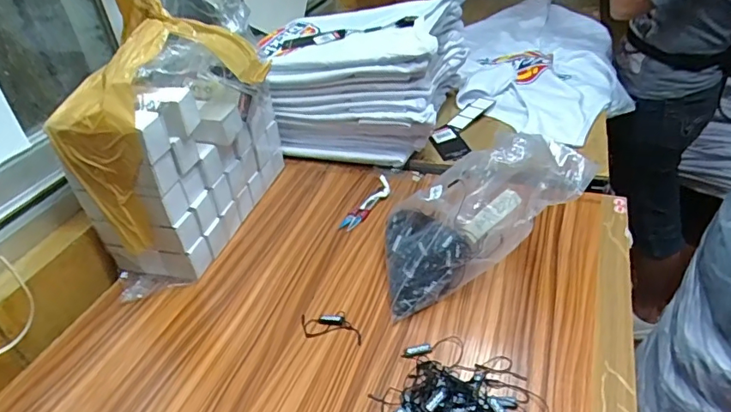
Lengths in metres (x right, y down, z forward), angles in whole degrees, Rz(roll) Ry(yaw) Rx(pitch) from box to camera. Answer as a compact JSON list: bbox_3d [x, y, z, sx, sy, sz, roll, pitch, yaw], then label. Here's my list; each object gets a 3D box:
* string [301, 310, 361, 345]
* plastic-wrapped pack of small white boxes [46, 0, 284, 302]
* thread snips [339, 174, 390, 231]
[{"bbox_3d":[-0.038,0.131,0.561,0.073,0.006,0.036,3,37,13],"label":"string"},{"bbox_3d":[-0.231,-0.128,0.634,0.140,0.375,0.315,8,38,20],"label":"plastic-wrapped pack of small white boxes"},{"bbox_3d":[0.006,-0.006,0.733,0.032,0.011,0.119,17,42,29],"label":"thread snips"}]

